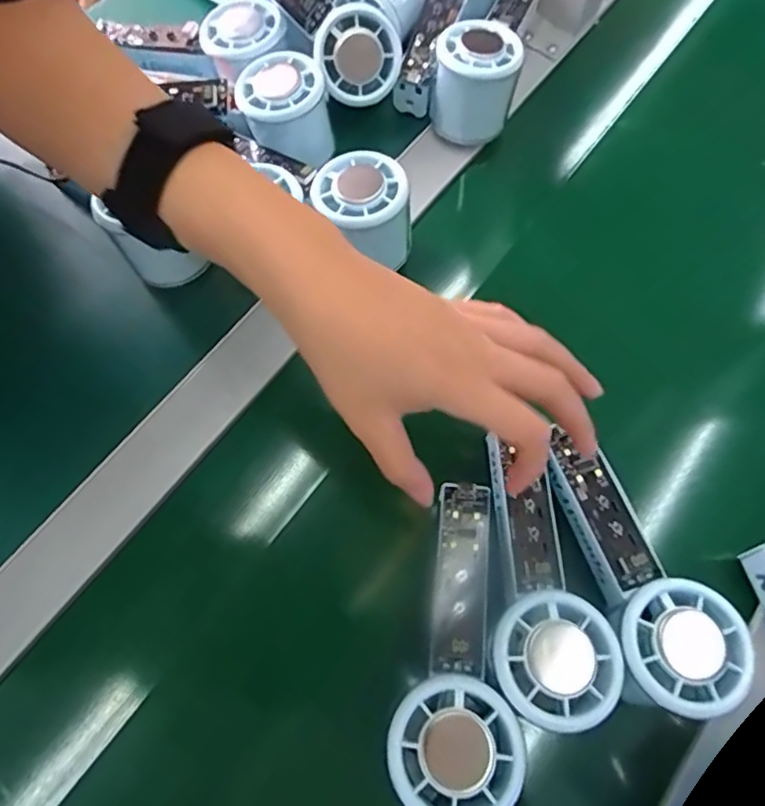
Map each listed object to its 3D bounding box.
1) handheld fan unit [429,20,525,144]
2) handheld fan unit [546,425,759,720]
[{"bbox_3d":[0.064,-0.226,0.411,0.057,0.057,0.054,0,71,1],"label":"handheld fan unit"},{"bbox_3d":[0.123,0.083,0.296,0.058,0.029,0.138,-20,53,-6],"label":"handheld fan unit"}]

